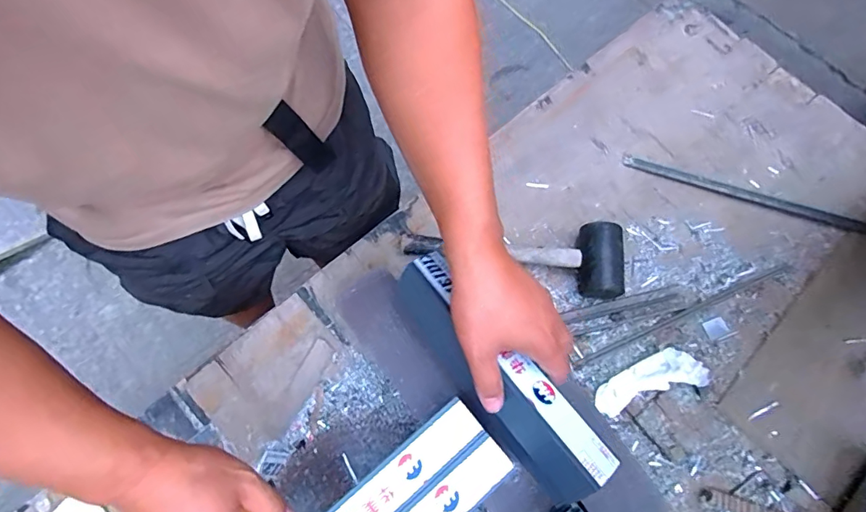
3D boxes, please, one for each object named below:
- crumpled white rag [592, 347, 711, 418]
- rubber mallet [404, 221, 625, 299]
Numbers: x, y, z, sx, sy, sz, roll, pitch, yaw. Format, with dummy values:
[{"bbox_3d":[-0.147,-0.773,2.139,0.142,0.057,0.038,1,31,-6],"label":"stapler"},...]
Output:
[{"bbox_3d":[0.290,0.165,0.635,0.152,0.011,0.056,-17,72,-5],"label":"crumpled white rag"},{"bbox_3d":[0.113,-0.004,0.664,0.292,0.054,0.099,6,71,3],"label":"rubber mallet"}]

